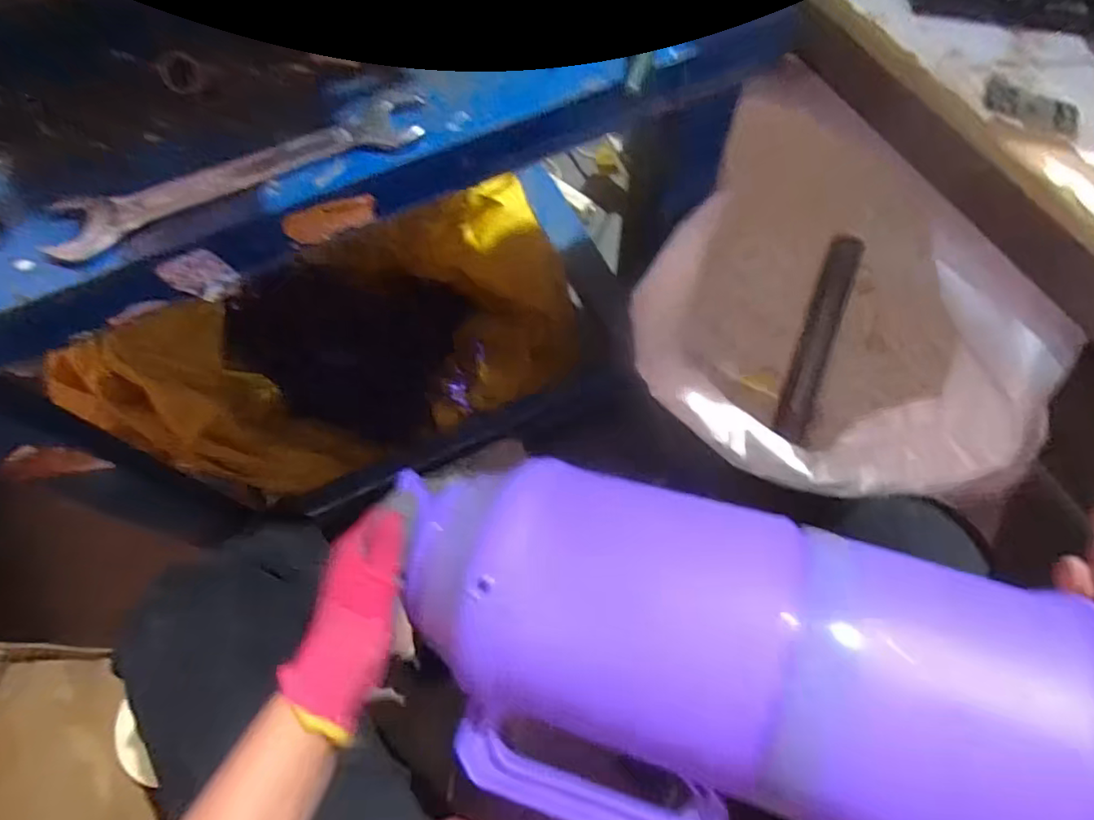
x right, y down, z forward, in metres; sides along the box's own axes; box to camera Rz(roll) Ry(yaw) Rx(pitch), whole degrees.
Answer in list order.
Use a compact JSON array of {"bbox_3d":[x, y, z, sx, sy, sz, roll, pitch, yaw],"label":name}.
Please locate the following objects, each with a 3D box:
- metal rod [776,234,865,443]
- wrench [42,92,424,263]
[{"bbox_3d":[0.260,-0.061,0.602,0.030,0.029,0.215,18,85,9],"label":"metal rod"},{"bbox_3d":[-0.177,-0.138,0.358,0.216,0.010,0.042,-21,68,-7],"label":"wrench"}]

